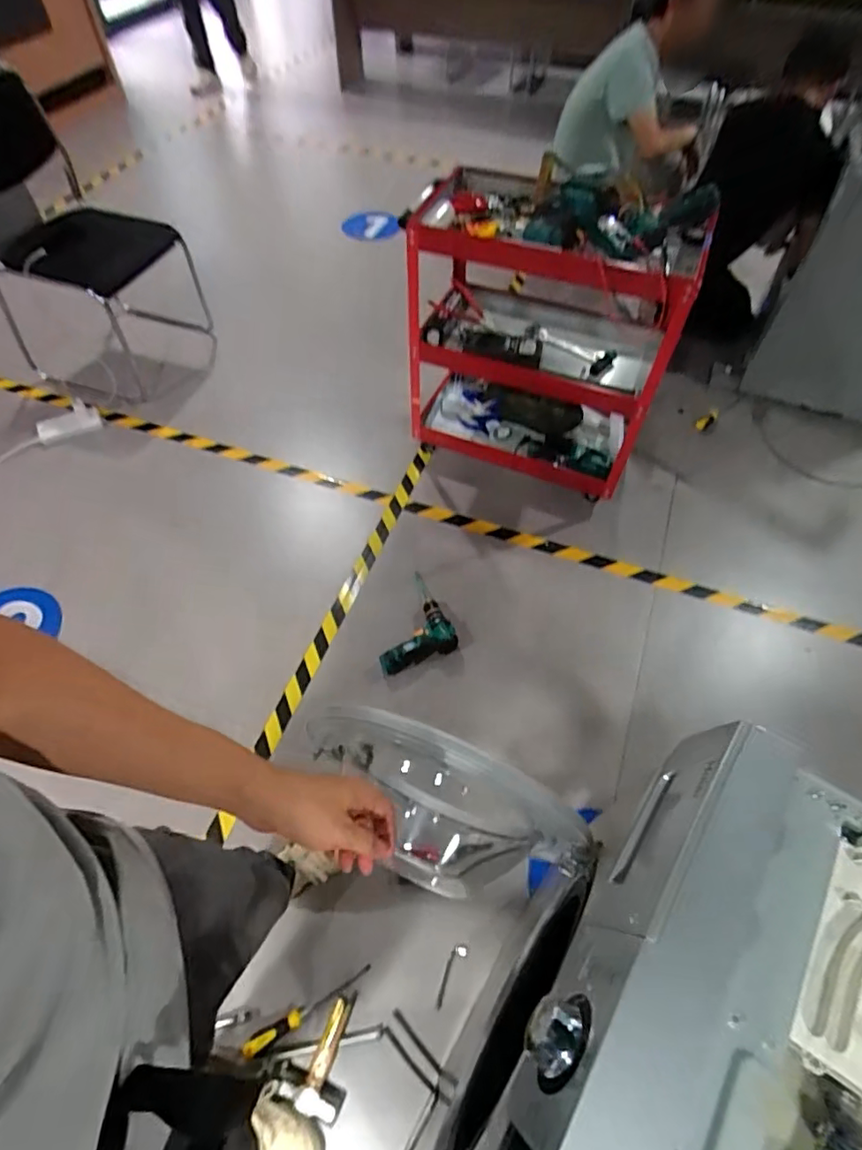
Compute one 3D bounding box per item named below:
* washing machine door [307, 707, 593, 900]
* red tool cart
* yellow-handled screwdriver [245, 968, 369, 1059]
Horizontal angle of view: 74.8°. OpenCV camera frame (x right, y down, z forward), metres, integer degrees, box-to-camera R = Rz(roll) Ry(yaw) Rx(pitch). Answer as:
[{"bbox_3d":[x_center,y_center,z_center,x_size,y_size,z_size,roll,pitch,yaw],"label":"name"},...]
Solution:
[{"bbox_3d":[0.026,0.345,0.785,0.370,0.367,0.150,13,58,11],"label":"washing machine door"},{"bbox_3d":[0.295,-0.679,1.582,0.708,0.706,0.412,22,59,15],"label":"red tool cart"},{"bbox_3d":[-0.222,0.791,1.034,0.225,0.026,0.029,-29,60,-15],"label":"yellow-handled screwdriver"}]

